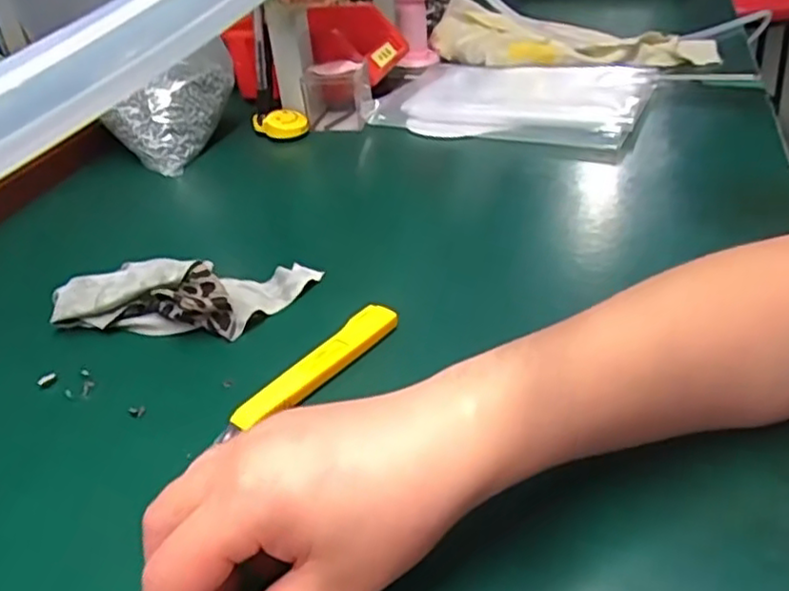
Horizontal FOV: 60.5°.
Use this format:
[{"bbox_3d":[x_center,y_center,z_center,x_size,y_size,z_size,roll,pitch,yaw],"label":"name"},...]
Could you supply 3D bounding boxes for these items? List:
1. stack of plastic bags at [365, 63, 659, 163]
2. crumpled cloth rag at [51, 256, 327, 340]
[{"bbox_3d":[0.114,-0.208,0.691,0.269,0.026,0.210,12,38,20],"label":"stack of plastic bags"},{"bbox_3d":[-0.133,-0.006,0.435,0.165,0.035,0.087,-9,35,-8],"label":"crumpled cloth rag"}]

